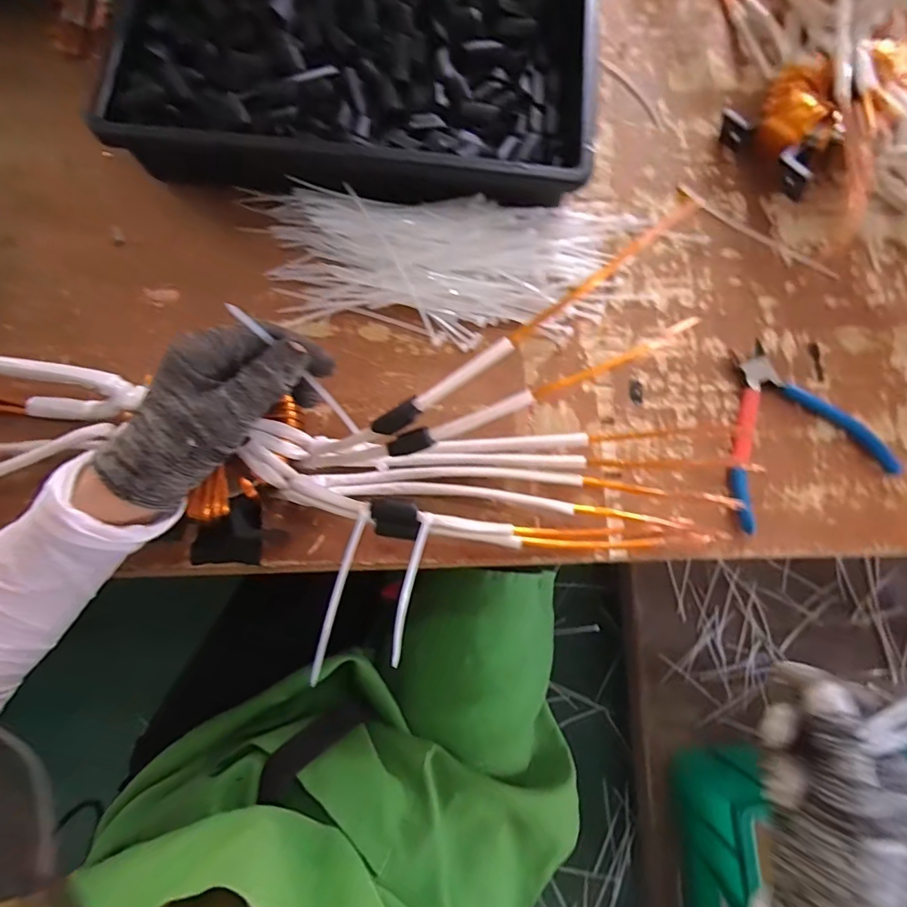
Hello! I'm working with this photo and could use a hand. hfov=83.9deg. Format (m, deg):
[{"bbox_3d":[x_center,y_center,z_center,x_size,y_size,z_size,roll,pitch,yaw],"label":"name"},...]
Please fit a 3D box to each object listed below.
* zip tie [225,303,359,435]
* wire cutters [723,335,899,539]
[{"bbox_3d":[-0.092,-0.047,0.302,0.011,0.110,0.008,29,75,45],"label":"zip tie"},{"bbox_3d":[0.256,-0.022,0.389,0.136,0.011,0.126,-21,79,-6],"label":"wire cutters"}]

